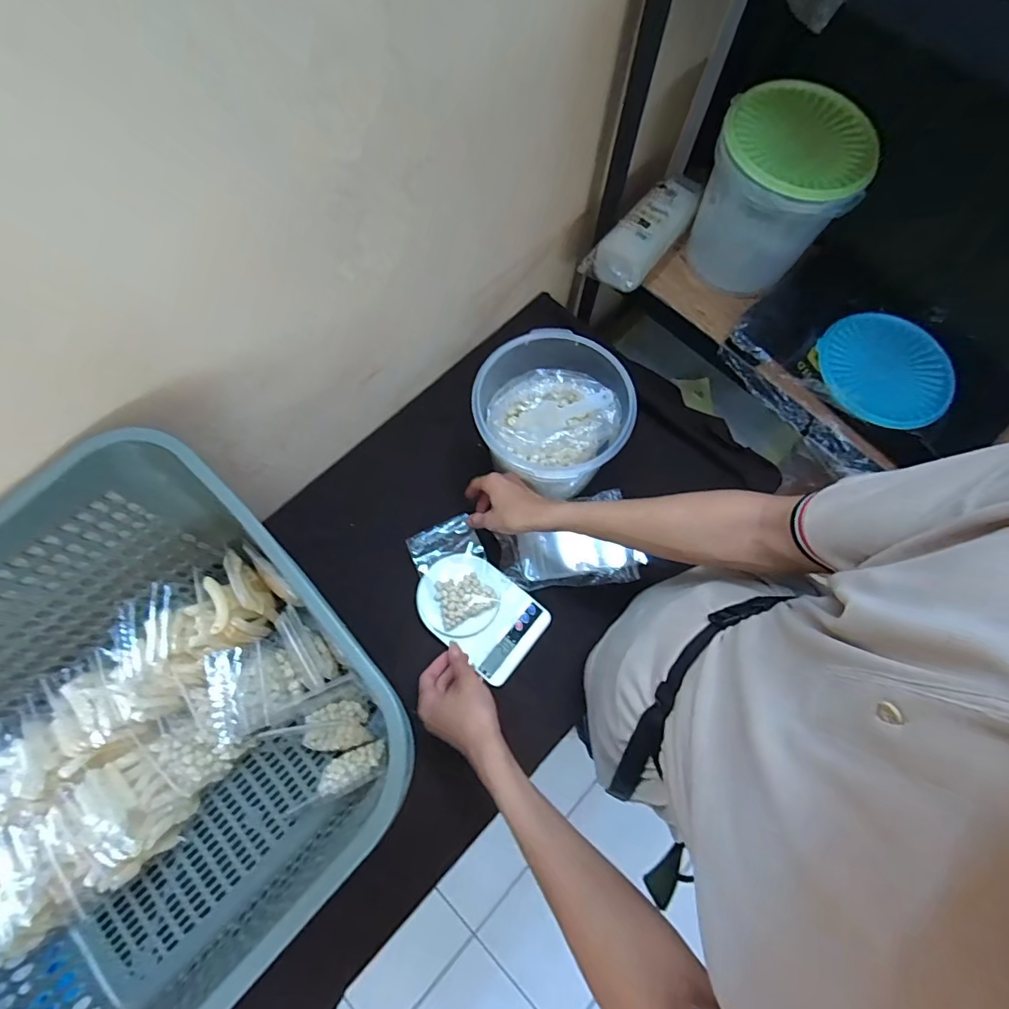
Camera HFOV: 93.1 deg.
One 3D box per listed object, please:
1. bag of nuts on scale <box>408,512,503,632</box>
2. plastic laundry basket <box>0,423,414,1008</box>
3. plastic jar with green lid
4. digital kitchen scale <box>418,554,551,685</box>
[{"bbox_3d":[-0.070,0.094,0.696,0.095,0.020,0.145,-25,73,-10],"label":"bag of nuts on scale"},{"bbox_3d":[-0.392,0.285,0.487,0.557,0.342,0.419,-42,77,-15],"label":"plastic laundry basket"},{"bbox_3d":[0.406,-0.469,0.745,0.204,0.210,0.189,1,71,-2],"label":"plastic jar with green lid"},{"bbox_3d":[-0.037,0.151,0.688,0.183,0.041,0.125,38,74,11],"label":"digital kitchen scale"}]

